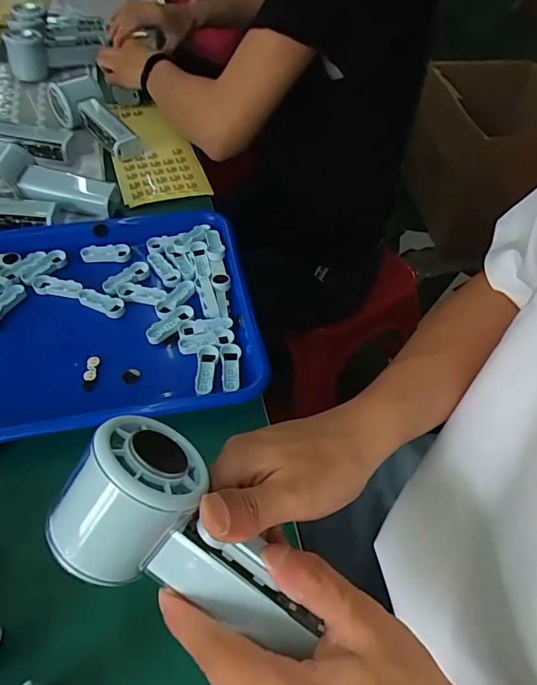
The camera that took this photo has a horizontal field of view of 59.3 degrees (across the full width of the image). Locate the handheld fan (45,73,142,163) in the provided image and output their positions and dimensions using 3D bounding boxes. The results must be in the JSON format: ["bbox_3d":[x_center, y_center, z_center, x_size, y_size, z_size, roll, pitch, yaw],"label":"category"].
[{"bbox_3d":[-0.221,-0.290,0.614,0.131,0.062,0.050,42,61,4],"label":"handheld fan"}]

